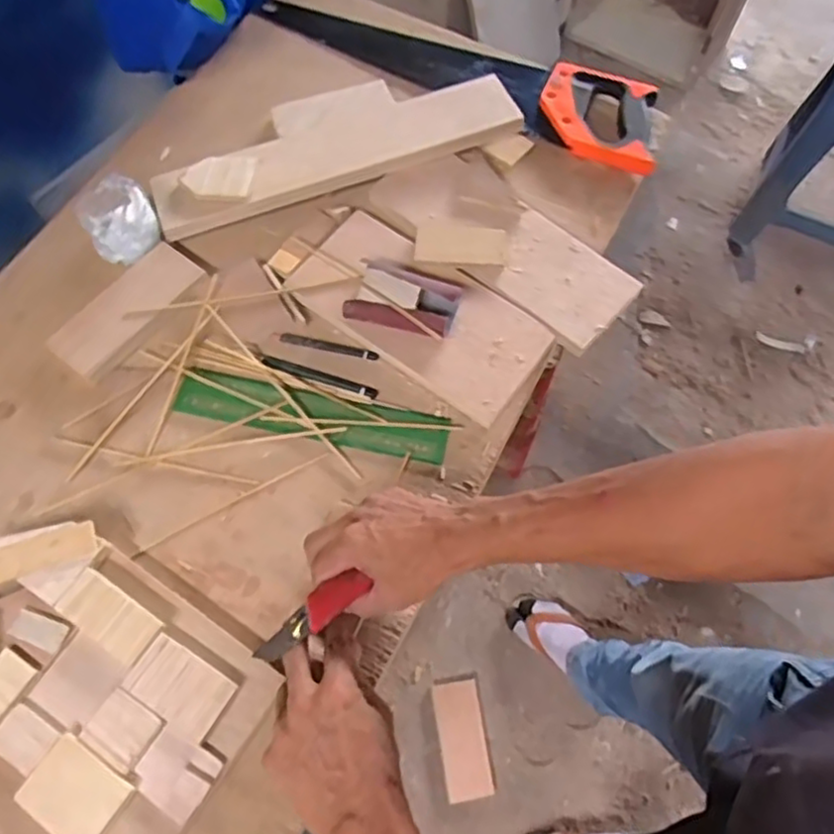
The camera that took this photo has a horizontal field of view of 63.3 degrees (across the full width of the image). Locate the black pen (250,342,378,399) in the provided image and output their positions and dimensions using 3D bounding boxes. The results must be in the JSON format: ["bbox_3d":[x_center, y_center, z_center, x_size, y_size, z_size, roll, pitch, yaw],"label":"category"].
[{"bbox_3d":[-0.101,-0.042,0.643,0.131,0.008,0.014,18,67,9],"label":"black pen"}]

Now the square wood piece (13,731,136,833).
[{"bbox_3d":[-0.243,0.268,0.482,0.067,0.012,0.053,31,70,14],"label":"square wood piece"}]

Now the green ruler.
[{"bbox_3d":[-0.097,-0.003,0.630,0.250,0.006,0.050,11,65,3],"label":"green ruler"}]

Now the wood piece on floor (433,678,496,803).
[{"bbox_3d":[0.086,0.593,1.248,0.083,0.016,0.195,-9,66,-3],"label":"wood piece on floor"}]

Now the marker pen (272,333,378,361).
[{"bbox_3d":[-0.089,-0.069,0.655,0.102,0.008,0.009,11,65,5],"label":"marker pen"}]

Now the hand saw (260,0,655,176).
[{"bbox_3d":[0.052,-0.421,0.799,0.500,0.032,0.115,28,69,13],"label":"hand saw"}]

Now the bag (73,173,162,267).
[{"bbox_3d":[-0.297,-0.196,0.679,0.070,0.050,0.068,-28,68,-11],"label":"bag"}]

